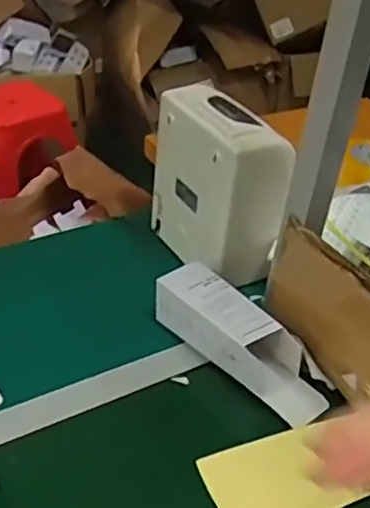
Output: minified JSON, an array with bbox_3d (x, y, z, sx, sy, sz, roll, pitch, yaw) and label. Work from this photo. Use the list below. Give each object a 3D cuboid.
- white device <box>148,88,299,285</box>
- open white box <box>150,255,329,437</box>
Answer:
[{"bbox_3d":[0.051,-0.085,0.929,0.096,0.229,0.236,-13,42,-24],"label":"white device"},{"bbox_3d":[0.072,0.107,0.829,0.082,0.074,0.244,-26,49,-35],"label":"open white box"}]

